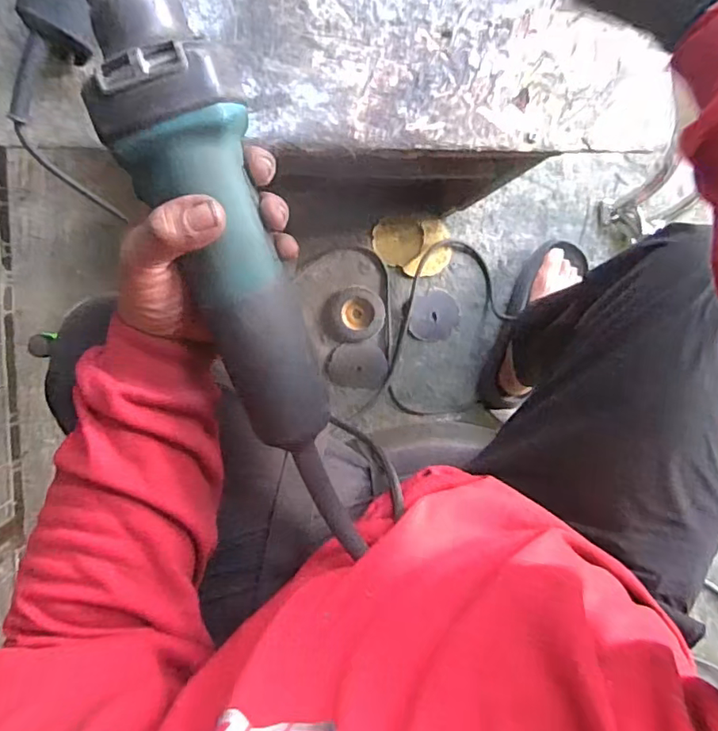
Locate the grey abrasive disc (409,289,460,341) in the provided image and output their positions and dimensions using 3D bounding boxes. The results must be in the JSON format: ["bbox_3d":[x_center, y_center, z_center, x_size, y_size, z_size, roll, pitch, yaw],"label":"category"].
[{"bbox_3d":[0.132,-0.086,0.937,0.081,0.005,0.086,-1,96,-5],"label":"grey abrasive disc"}]

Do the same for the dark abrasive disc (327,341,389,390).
[{"bbox_3d":[-0.003,0.000,0.930,0.102,0.010,0.079,5,96,-6],"label":"dark abrasive disc"}]

